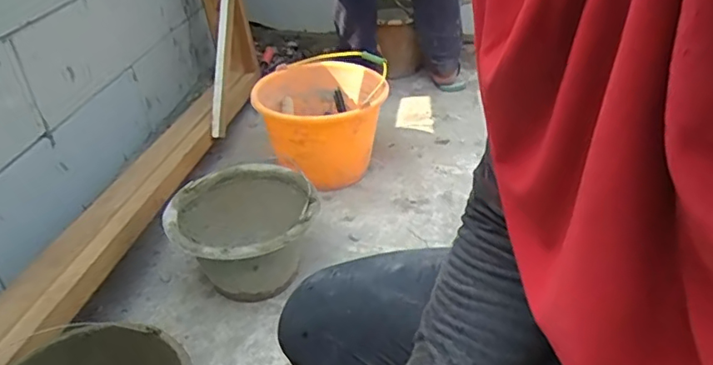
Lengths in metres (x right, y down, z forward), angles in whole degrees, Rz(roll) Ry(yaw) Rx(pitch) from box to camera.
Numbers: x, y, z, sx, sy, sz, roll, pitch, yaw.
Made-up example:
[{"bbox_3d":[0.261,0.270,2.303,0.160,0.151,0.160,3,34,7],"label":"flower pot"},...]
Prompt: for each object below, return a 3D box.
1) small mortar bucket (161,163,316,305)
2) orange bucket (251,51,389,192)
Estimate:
[{"bbox_3d":[-0.193,0.114,1.022,0.245,0.178,0.245,-2,33,1],"label":"small mortar bucket"},{"bbox_3d":[-0.079,-0.139,1.326,0.280,0.233,0.296,-2,33,1],"label":"orange bucket"}]

